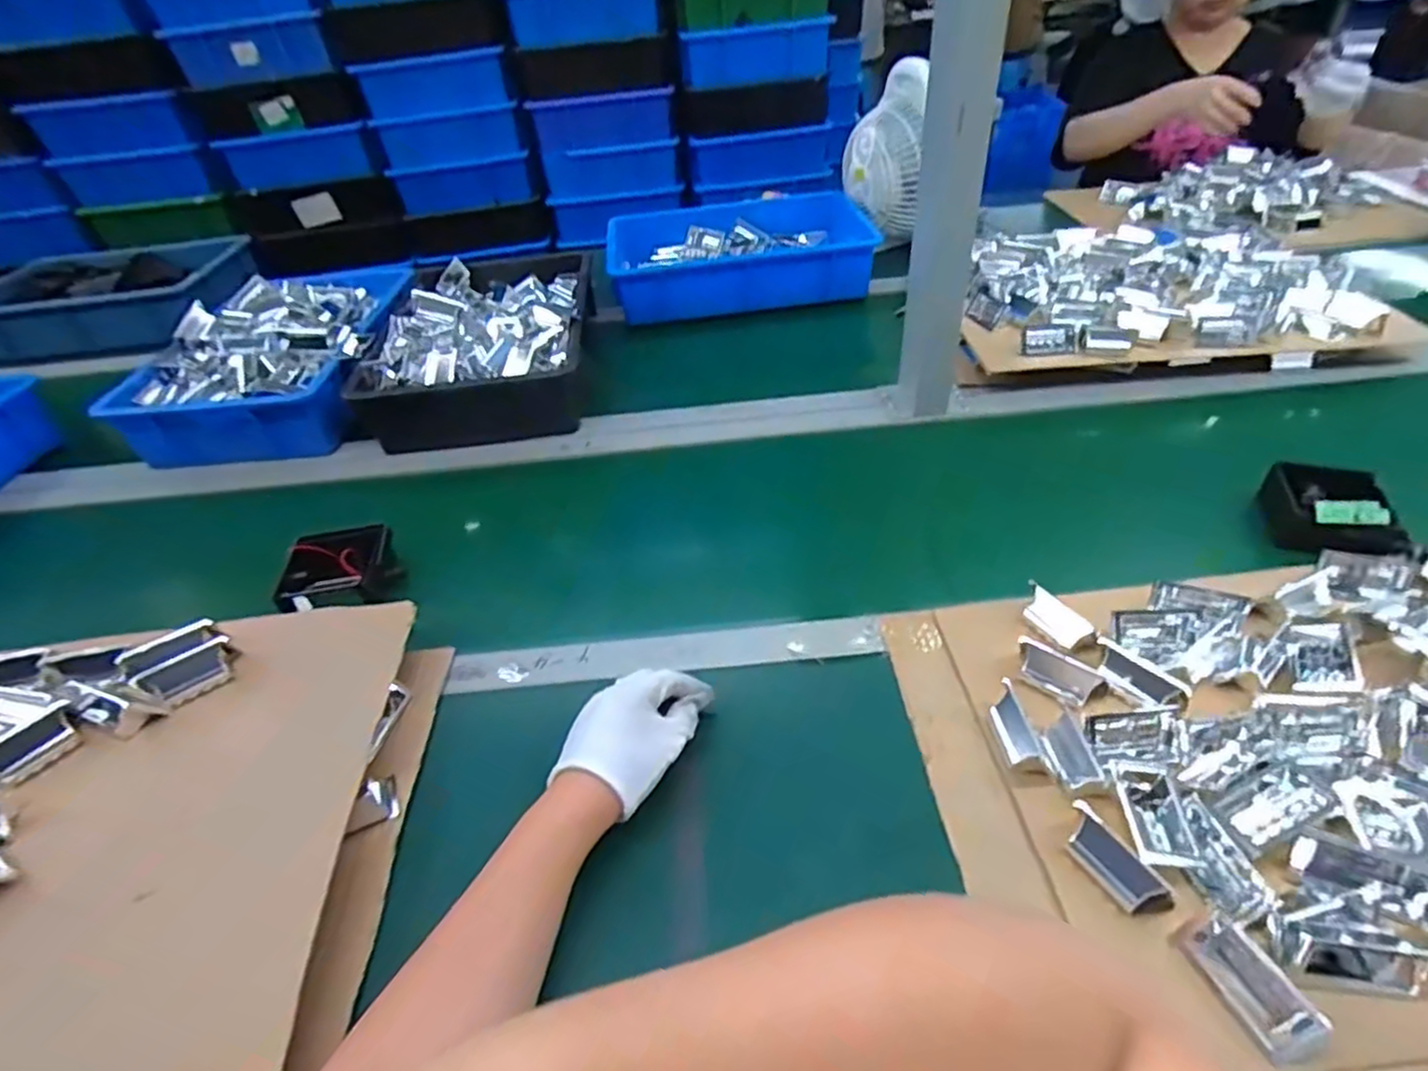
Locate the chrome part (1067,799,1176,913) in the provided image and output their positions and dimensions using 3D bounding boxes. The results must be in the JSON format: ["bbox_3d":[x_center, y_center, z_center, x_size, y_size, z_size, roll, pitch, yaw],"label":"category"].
[{"bbox_3d":[0.233,0.194,0.414,0.018,0.029,0.063,-23,44,-19],"label":"chrome part"}]

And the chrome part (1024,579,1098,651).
[{"bbox_3d":[0.273,0.064,0.557,0.024,0.020,0.062,-29,46,-24],"label":"chrome part"}]

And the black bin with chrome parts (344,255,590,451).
[{"bbox_3d":[-0.312,-0.276,0.974,0.275,0.098,0.363,-8,41,-2],"label":"black bin with chrome parts"}]

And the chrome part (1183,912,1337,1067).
[{"bbox_3d":[0.284,0.238,0.371,0.030,0.018,0.064,-19,43,-15],"label":"chrome part"}]

